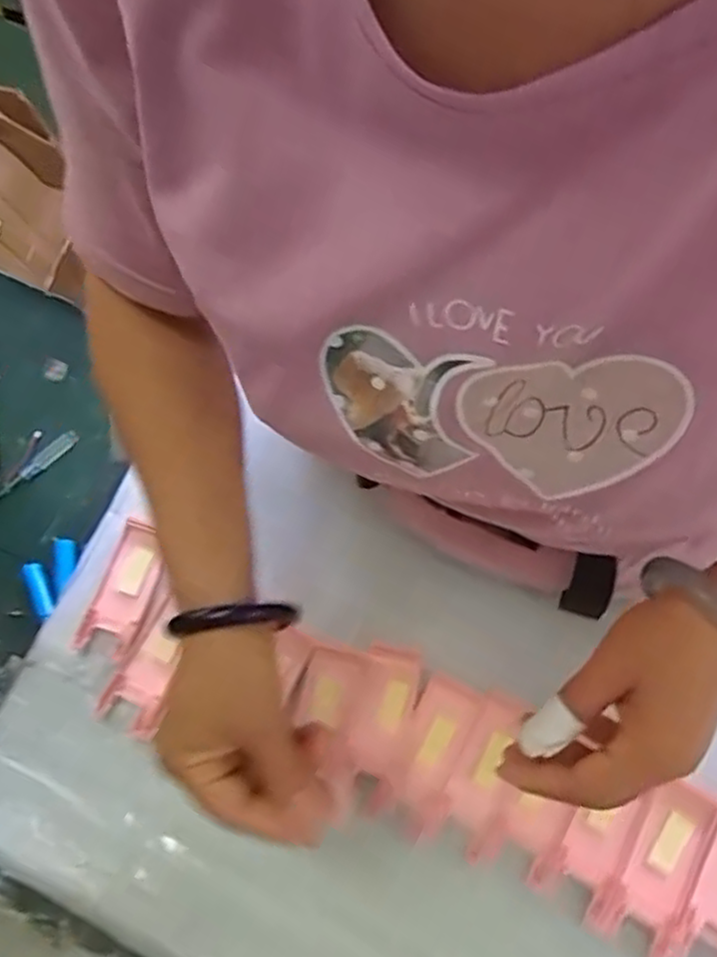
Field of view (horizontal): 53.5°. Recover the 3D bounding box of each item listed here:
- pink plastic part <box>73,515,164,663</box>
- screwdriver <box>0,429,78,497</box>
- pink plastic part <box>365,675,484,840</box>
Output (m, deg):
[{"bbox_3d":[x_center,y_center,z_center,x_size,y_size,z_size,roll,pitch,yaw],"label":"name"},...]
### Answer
[{"bbox_3d":[-0.173,0.082,0.526,0.039,0.012,0.097,12,69,9],"label":"pink plastic part"},{"bbox_3d":[-0.280,0.001,0.587,0.115,0.010,0.013,-43,71,-13],"label":"screwdriver"},{"bbox_3d":[0.046,0.185,0.479,0.039,0.006,0.101,26,72,14],"label":"pink plastic part"}]

